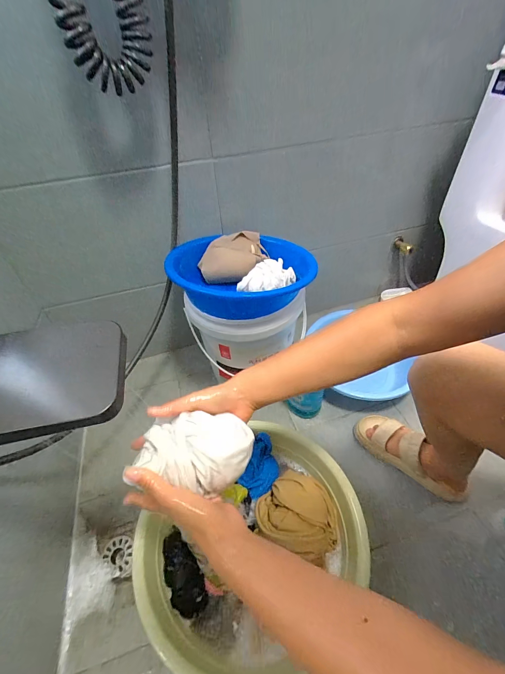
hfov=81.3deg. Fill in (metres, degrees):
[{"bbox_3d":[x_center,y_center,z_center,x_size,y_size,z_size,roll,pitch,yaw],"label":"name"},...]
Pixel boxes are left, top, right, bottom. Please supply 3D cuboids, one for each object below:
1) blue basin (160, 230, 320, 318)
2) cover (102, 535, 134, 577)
[{"bbox_3d":[-0.029,-0.151,0.712,0.310,0.116,0.301,-2,45,2],"label":"blue basin"},{"bbox_3d":[-0.300,0.487,0.655,0.063,0.011,0.073,-11,45,-6],"label":"cover"}]

